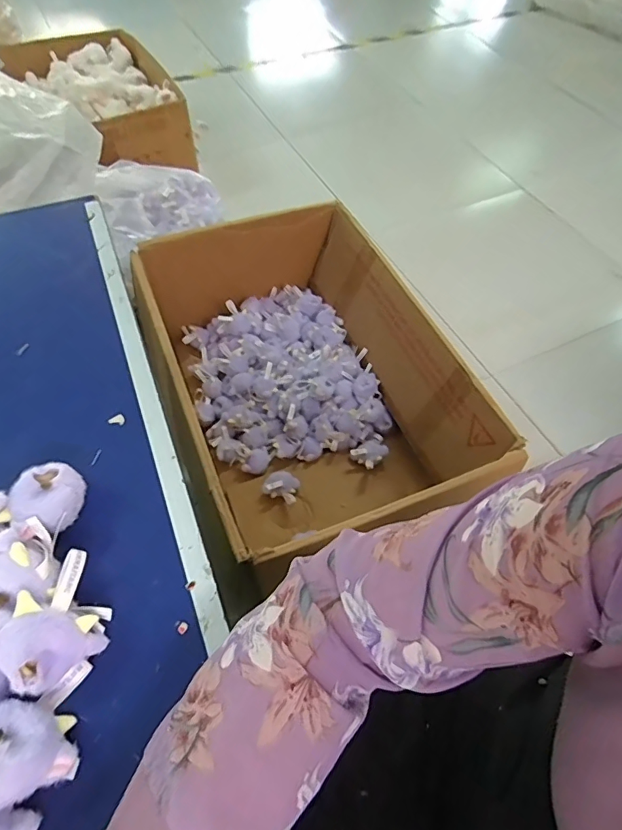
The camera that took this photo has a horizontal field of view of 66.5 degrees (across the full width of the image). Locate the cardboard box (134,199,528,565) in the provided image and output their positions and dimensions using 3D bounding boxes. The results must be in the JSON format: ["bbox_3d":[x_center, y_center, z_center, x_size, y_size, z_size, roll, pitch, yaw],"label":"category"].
[{"bbox_3d":[-0.016,-0.083,0.987,0.447,0.286,0.717,-19,60,-14],"label":"cardboard box"}]

